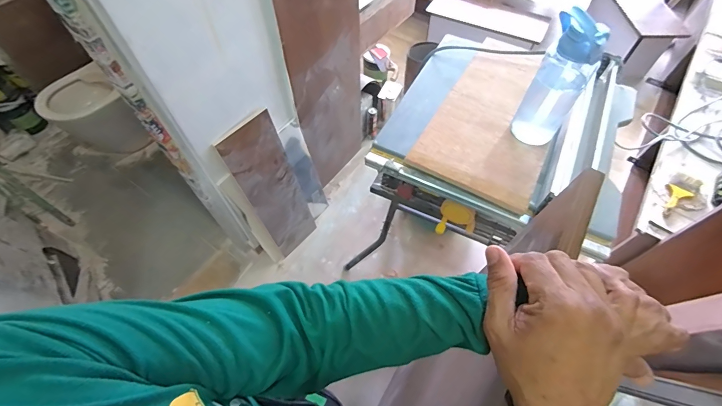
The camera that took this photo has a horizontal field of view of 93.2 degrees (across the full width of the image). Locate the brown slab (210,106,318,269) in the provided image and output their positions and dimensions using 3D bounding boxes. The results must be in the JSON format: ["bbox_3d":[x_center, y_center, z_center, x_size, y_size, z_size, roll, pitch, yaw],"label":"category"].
[{"bbox_3d":[-0.369,-0.021,1.434,0.270,0.748,0.040,-40,55,-22],"label":"brown slab"}]

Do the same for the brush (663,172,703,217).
[{"bbox_3d":[1.248,-0.030,1.347,0.224,0.019,0.088,-43,55,-13],"label":"brush"}]

